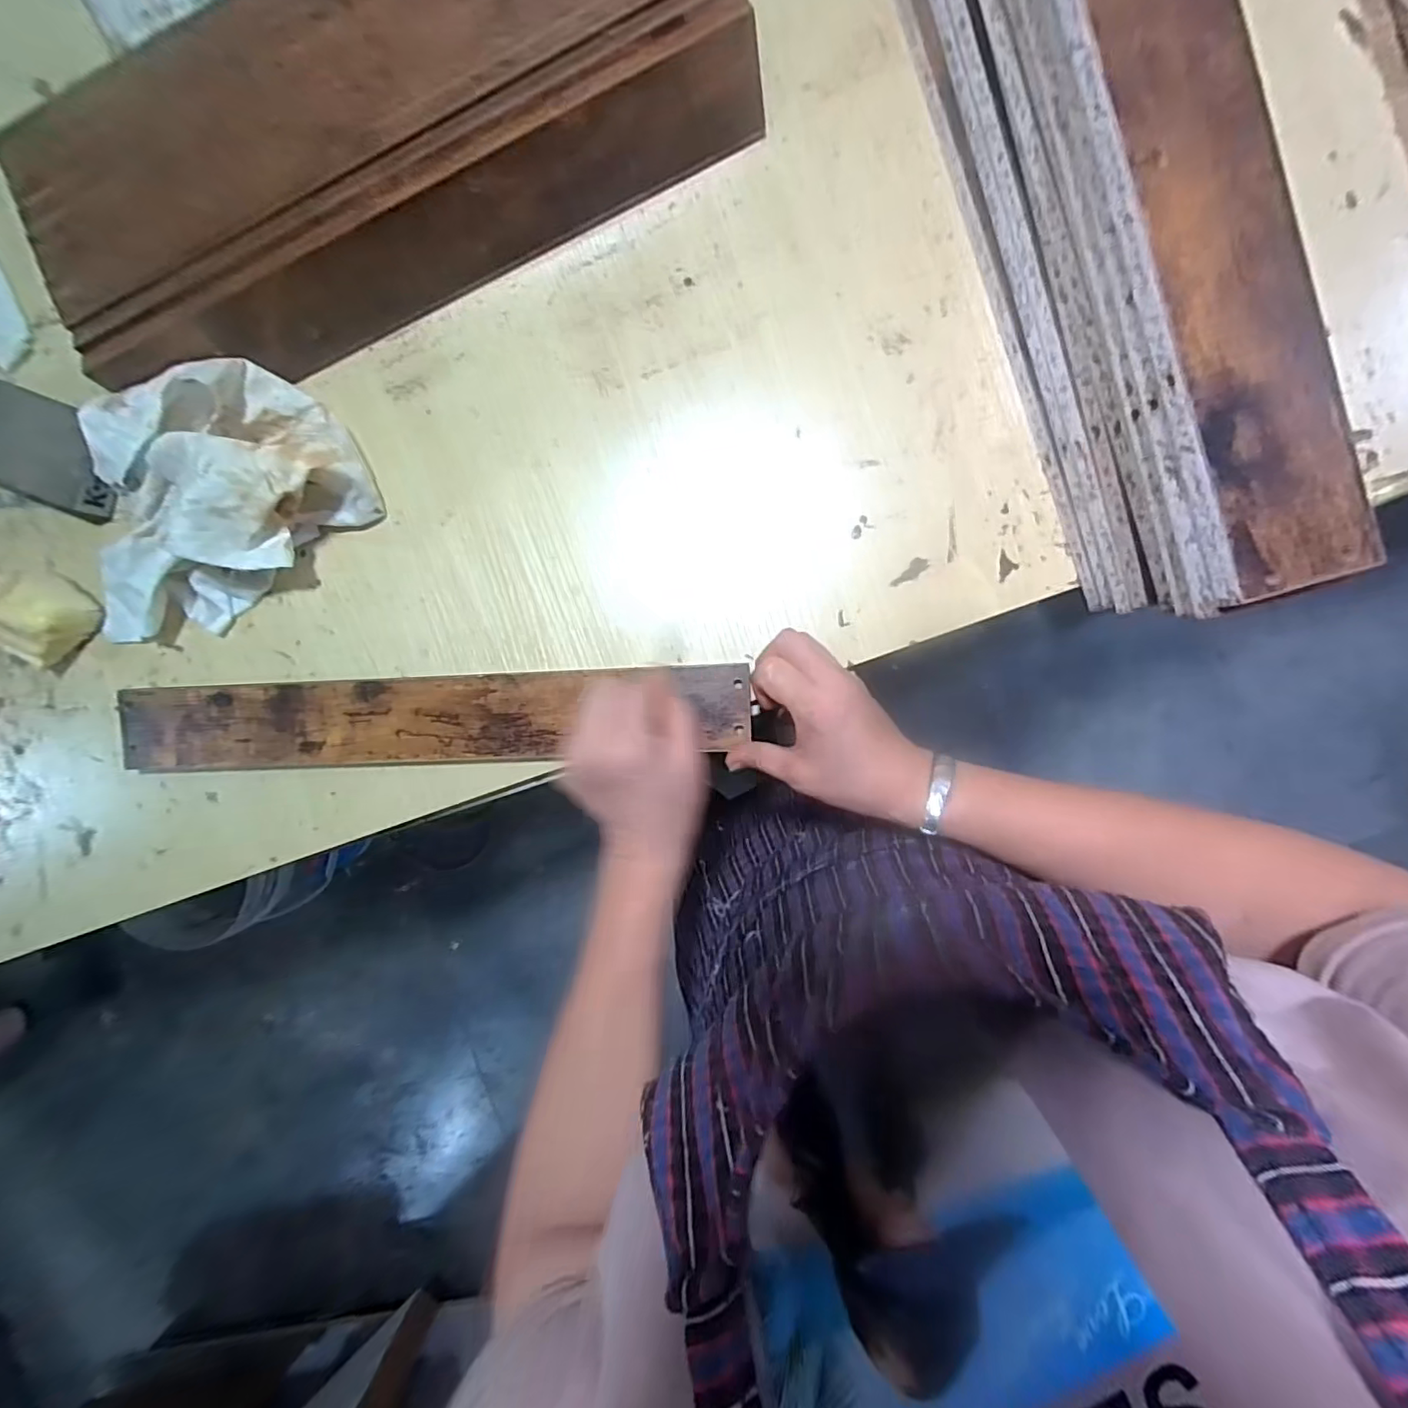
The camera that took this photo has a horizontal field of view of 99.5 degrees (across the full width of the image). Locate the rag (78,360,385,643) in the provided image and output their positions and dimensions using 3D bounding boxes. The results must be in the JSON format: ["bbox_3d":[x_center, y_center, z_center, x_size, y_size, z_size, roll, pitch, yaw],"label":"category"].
[{"bbox_3d":[-0.355,-0.130,0.398,0.232,0.061,0.137,-32,91,5],"label":"rag"}]

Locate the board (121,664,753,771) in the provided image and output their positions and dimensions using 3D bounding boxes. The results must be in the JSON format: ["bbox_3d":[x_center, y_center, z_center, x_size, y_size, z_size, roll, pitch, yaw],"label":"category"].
[{"bbox_3d":[-0.197,0.012,0.427,0.456,0.011,0.063,-3,97,4],"label":"board"}]

